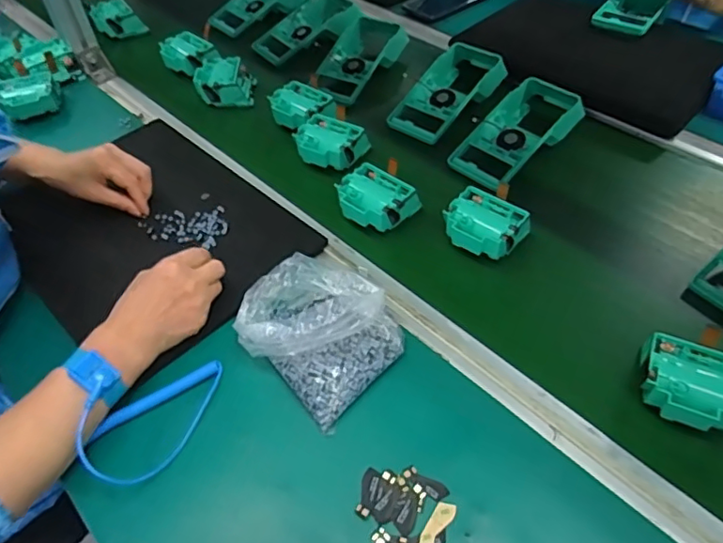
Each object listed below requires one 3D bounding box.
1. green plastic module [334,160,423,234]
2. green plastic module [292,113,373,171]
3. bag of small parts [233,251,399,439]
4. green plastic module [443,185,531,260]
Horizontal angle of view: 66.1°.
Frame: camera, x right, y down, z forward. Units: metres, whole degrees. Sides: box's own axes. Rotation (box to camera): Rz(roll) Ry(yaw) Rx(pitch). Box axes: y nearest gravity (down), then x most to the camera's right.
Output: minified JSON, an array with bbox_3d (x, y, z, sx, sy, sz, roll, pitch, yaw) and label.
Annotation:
[{"bbox_3d":[0.015,-0.078,0.619,0.080,0.037,0.071,26,57,24],"label":"green plastic module"},{"bbox_3d":[-0.042,-0.159,0.694,0.076,0.034,0.073,18,51,22],"label":"green plastic module"},{"bbox_3d":[-0.037,0.045,0.493,0.135,0.054,0.121,35,61,28],"label":"bag of small parts"},{"bbox_3d":[0.128,-0.046,0.586,0.078,0.041,0.068,29,59,25],"label":"green plastic module"}]

